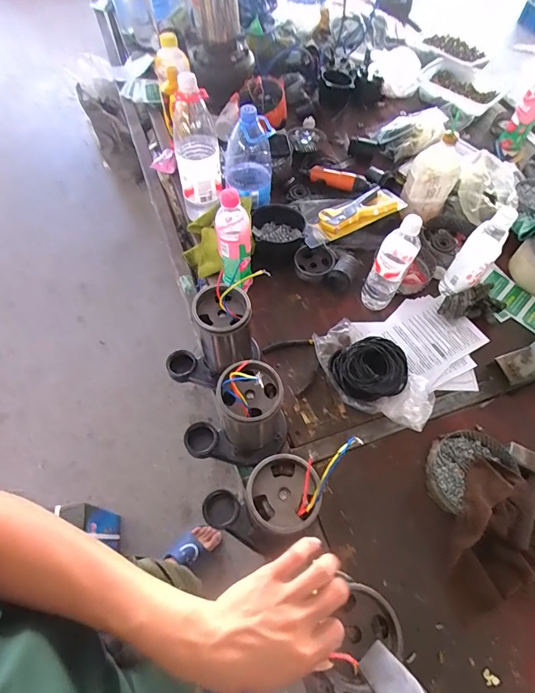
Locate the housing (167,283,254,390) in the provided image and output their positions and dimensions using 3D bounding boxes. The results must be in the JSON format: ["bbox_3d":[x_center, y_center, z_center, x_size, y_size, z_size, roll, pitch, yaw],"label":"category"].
[{"bbox_3d":[-0.104,-0.014,0.647,0.152,0.192,0.085,-19,63,-11],"label":"housing"}]

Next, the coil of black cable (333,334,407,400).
[{"bbox_3d":[0.188,0.042,0.711,0.124,0.068,0.110,-5,62,-4],"label":"coil of black cable"}]

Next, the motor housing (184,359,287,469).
[{"bbox_3d":[-0.054,0.117,0.594,0.155,0.192,0.088,-21,64,-12],"label":"motor housing"}]

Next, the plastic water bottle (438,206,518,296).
[{"bbox_3d":[0.404,-0.170,0.753,0.057,0.206,0.055,13,62,6],"label":"plastic water bottle"}]

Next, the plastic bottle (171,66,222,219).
[{"bbox_3d":[-0.144,-0.391,0.802,0.086,0.284,0.074,-9,62,-6],"label":"plastic bottle"}]

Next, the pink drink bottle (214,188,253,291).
[{"bbox_3d":[-0.062,-0.185,0.731,0.062,0.229,0.061,-5,62,-4],"label":"pink drink bottle"}]

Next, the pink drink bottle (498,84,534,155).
[{"bbox_3d":[0.686,-0.621,1.002,0.056,0.223,0.070,31,65,15],"label":"pink drink bottle"}]

